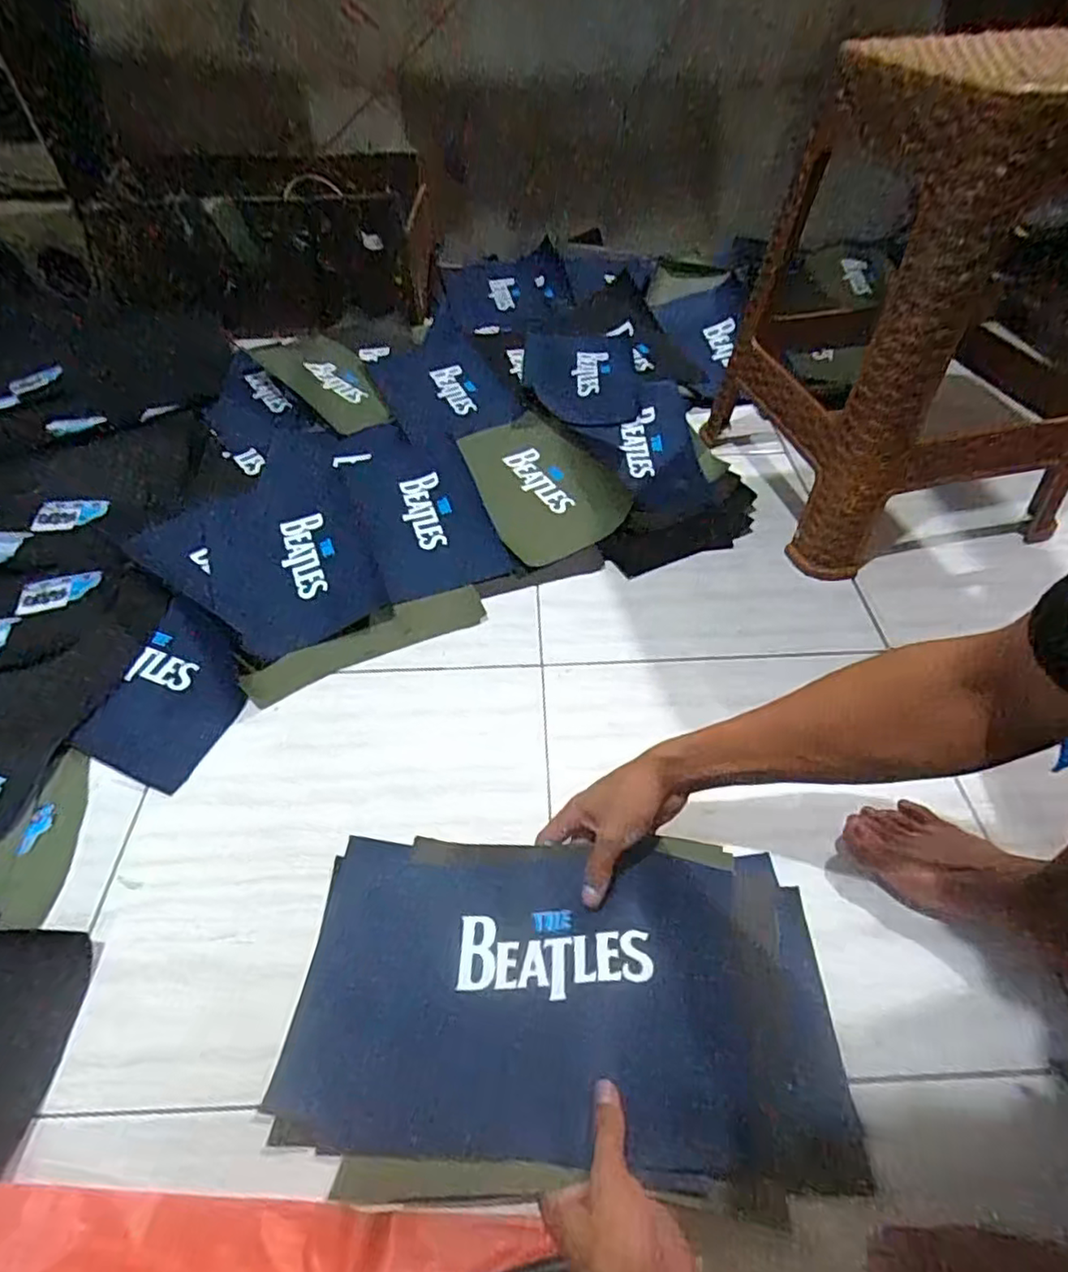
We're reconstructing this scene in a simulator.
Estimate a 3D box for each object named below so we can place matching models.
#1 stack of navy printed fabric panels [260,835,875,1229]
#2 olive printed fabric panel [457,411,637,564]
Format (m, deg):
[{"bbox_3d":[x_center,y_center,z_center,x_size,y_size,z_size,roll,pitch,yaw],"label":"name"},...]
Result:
[{"bbox_3d":[0.020,0.279,0.497,0.407,0.055,0.237,1,49,3],"label":"stack of navy printed fabric panels"},{"bbox_3d":[0.007,-0.231,0.945,0.182,0.028,0.250,-32,68,-10],"label":"olive printed fabric panel"}]

